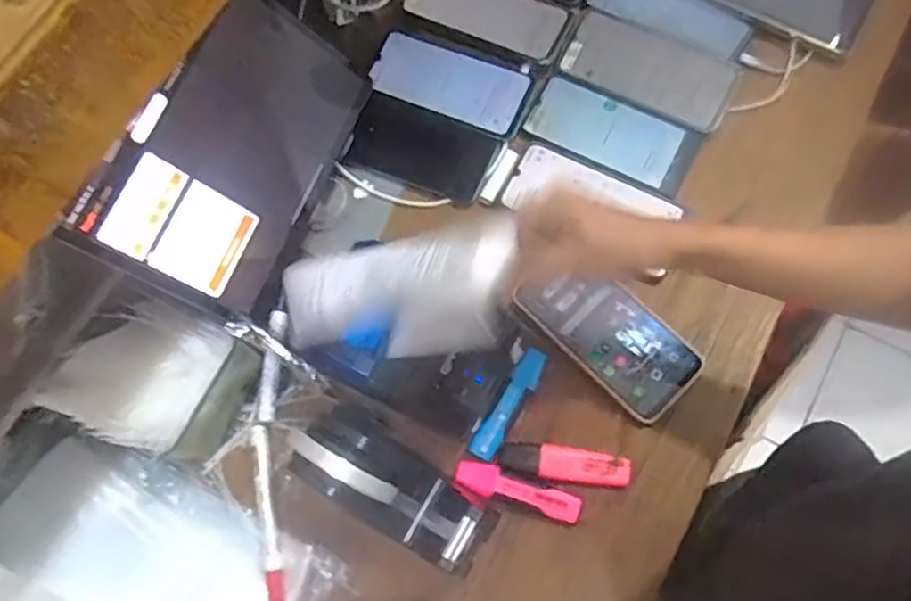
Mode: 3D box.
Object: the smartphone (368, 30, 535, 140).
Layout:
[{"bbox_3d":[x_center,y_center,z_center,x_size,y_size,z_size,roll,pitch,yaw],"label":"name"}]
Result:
[{"bbox_3d":[-0.006,-0.220,0.669,0.162,0.014,0.072,25,75,9],"label":"smartphone"}]

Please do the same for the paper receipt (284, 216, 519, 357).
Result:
[{"bbox_3d":[-0.042,-0.001,0.478,0.179,0.058,0.070,-9,72,19],"label":"paper receipt"}]

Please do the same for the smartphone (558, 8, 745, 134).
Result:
[{"bbox_3d":[0.192,-0.231,0.659,0.167,0.015,0.077,27,75,9],"label":"smartphone"}]

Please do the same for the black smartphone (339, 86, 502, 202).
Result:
[{"bbox_3d":[-0.032,-0.151,0.651,0.141,0.009,0.084,20,74,7],"label":"black smartphone"}]

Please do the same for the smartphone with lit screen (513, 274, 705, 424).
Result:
[{"bbox_3d":[0.137,0.028,0.583,0.152,0.013,0.080,42,78,13],"label":"smartphone with lit screen"}]

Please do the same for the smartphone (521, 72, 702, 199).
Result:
[{"bbox_3d":[0.151,-0.164,0.640,0.158,0.012,0.077,27,75,9],"label":"smartphone"}]

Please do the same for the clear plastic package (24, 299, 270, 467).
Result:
[{"bbox_3d":[-0.240,0.063,0.548,0.111,0.089,0.112,26,75,9],"label":"clear plastic package"}]

